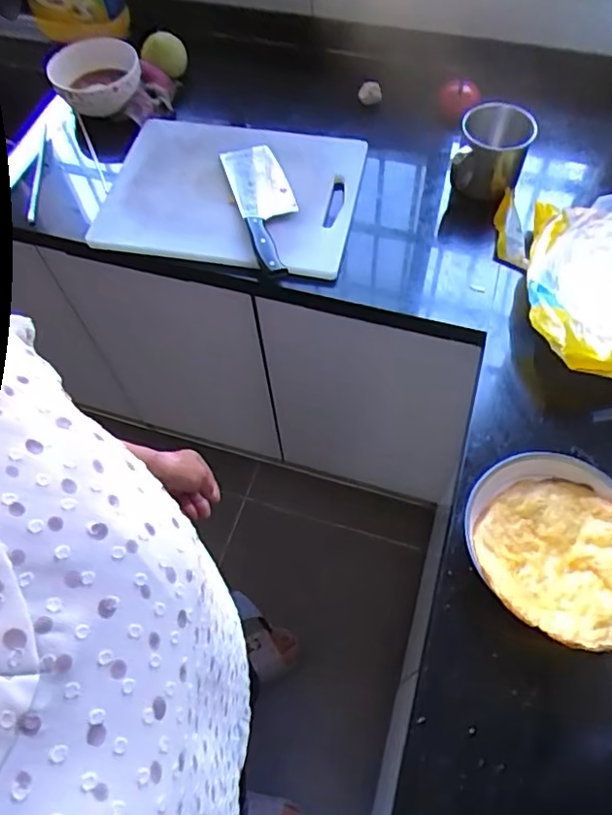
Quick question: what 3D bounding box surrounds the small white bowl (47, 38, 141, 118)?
[{"bbox_3d":[-0.338,-0.536,0.945,0.137,0.054,0.139,-1,61,2],"label":"small white bowl"}]

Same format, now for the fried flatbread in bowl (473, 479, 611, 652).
[{"bbox_3d":[0.265,0.157,0.605,0.165,0.046,0.173,-1,61,2],"label":"fried flatbread in bowl"}]

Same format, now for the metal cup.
[{"bbox_3d":[0.280,-0.384,0.883,0.102,0.106,0.104,-1,61,2],"label":"metal cup"}]

